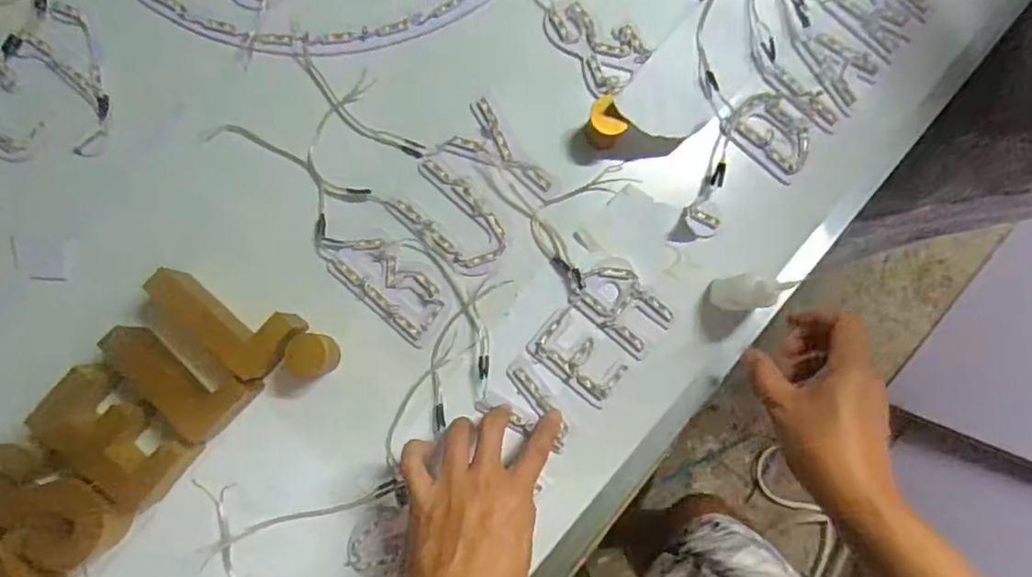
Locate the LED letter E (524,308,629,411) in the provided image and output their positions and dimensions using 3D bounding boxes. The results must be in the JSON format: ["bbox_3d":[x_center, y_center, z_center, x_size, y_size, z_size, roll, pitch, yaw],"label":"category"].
[{"bbox_3d":[0.053,0.057,0.515,0.080,0.004,0.048,39,86,2],"label":"LED letter E"}]

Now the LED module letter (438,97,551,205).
[{"bbox_3d":[-0.009,-0.114,0.528,0.098,0.004,0.053,37,86,2],"label":"LED module letter"}]

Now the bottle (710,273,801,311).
[{"bbox_3d":[0.185,0.002,0.491,0.033,0.089,0.028,-7,86,-2],"label":"bottle"}]

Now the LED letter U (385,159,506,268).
[{"bbox_3d":[-0.054,-0.061,0.523,0.100,0.004,0.057,42,86,2],"label":"LED letter U"}]

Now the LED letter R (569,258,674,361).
[{"bbox_3d":[0.090,0.013,0.518,0.082,0.006,0.056,42,86,2],"label":"LED letter R"}]

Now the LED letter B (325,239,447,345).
[{"bbox_3d":[-0.107,-0.003,0.518,0.098,0.004,0.050,41,86,2],"label":"LED letter B"}]

